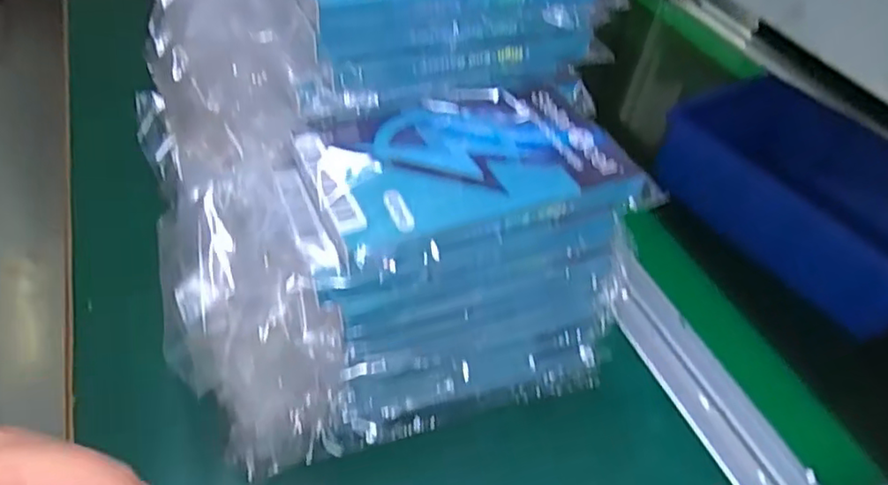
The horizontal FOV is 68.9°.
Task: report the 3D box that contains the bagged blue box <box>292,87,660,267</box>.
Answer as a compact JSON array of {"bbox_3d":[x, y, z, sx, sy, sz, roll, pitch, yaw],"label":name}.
[{"bbox_3d":[0.012,-0.034,0.275,0.132,0.018,0.080,-12,47,-22],"label":"bagged blue box"}]

